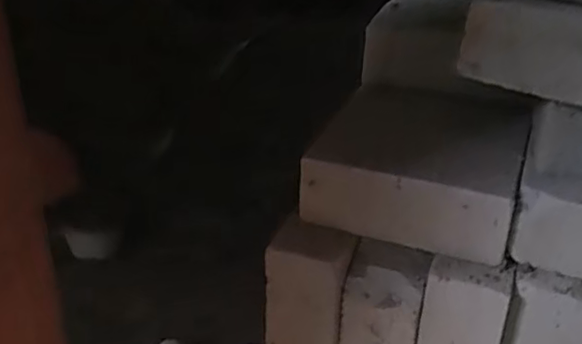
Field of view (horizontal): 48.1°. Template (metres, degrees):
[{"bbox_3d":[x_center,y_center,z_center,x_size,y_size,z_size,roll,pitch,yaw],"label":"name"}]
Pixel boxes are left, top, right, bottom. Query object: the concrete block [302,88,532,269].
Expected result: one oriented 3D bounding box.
[{"bbox_3d":[0.133,-0.011,0.675,0.191,0.082,0.197,13,32,17],"label":"concrete block"}]

